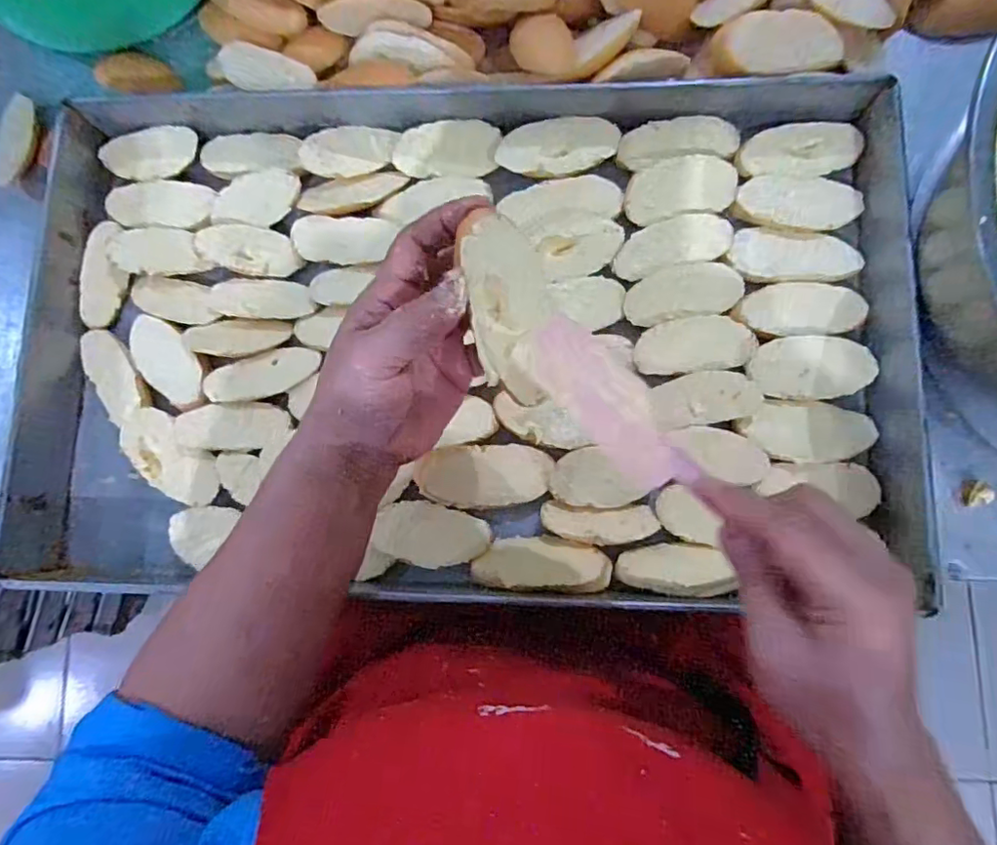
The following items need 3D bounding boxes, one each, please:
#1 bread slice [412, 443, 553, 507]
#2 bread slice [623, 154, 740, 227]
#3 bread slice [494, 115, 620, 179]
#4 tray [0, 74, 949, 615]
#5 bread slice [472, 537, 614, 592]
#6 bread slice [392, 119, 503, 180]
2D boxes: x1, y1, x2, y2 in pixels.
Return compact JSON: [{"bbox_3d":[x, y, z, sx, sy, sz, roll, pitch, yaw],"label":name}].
[{"bbox_3d":[-0.011,0.038,0.396,0.095,0.008,0.043,-2,83,3],"label":"bread slice"},{"bbox_3d":[0.134,-0.172,0.411,0.080,0.008,0.043,-10,82,2],"label":"bread slice"},{"bbox_3d":[0.045,-0.208,0.421,0.089,0.009,0.041,-4,83,3],"label":"bread slice"},{"bbox_3d":[-0.030,-0.062,0.409,0.620,0.046,0.374,-1,83,3],"label":"tray"},{"bbox_3d":[0.028,0.095,0.379,0.090,0.008,0.040,-2,47,6],"label":"bread slice"},{"bbox_3d":[-0.040,-0.211,0.430,0.079,0.011,0.039,-2,83,3],"label":"bread slice"}]

